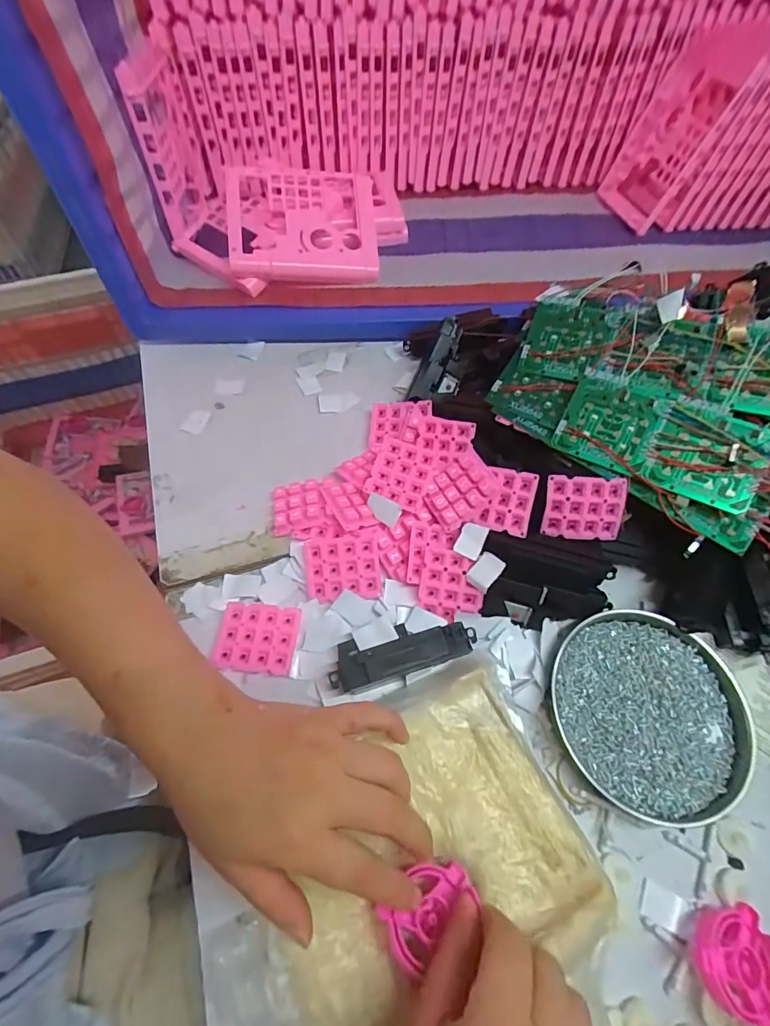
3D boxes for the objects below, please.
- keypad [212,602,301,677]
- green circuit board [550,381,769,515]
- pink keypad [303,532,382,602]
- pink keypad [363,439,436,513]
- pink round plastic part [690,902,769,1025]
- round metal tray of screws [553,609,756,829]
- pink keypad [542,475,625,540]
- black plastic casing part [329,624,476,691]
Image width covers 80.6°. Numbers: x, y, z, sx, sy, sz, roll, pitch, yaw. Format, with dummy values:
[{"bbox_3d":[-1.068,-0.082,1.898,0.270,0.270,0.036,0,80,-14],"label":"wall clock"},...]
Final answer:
[{"bbox_3d":[-0.097,0.097,0.350,0.059,0.006,0.050,6,61,2],"label":"keypad"},{"bbox_3d":[0.212,-0.058,0.355,0.140,0.006,0.069,25,90,23],"label":"green circuit board"},{"bbox_3d":[-0.035,0.046,0.371,0.060,0.006,0.050,-7,86,0],"label":"pink keypad"},{"bbox_3d":[0.013,-0.033,0.390,0.048,0.006,0.058,17,69,3],"label":"pink keypad"},{"bbox_3d":[0.202,0.256,0.263,0.054,0.028,0.053,1,61,-1],"label":"pink round plastic part"},{"bbox_3d":[0.191,0.140,0.327,0.132,0.016,0.134,-13,62,-9],"label":"round metal tray of screws"},{"bbox_3d":[0.157,-0.003,0.358,0.059,0.004,0.049,4,107,6],"label":"pink keypad"},{"bbox_3d":[0.013,0.102,0.332,0.108,0.028,0.033,-11,62,-8],"label":"black plastic casing part"}]

